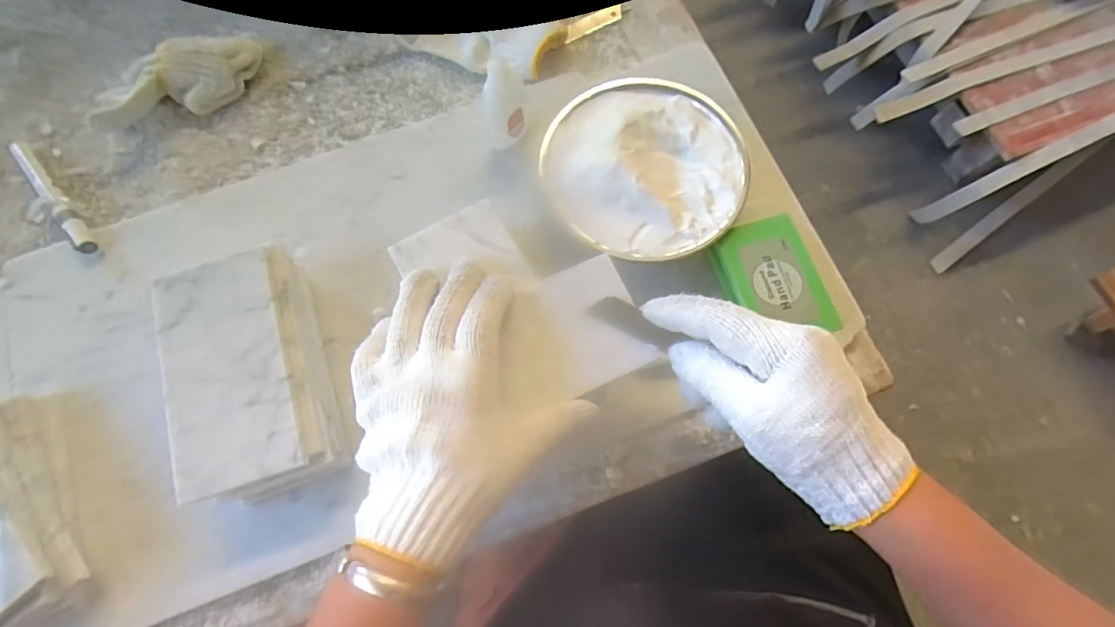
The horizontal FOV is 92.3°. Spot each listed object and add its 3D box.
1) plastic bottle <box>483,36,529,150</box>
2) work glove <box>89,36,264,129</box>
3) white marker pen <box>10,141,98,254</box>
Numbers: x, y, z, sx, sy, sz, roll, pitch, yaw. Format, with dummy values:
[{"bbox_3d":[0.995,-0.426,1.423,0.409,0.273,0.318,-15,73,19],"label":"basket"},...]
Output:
[{"bbox_3d":[-0.040,-0.159,0.405,0.031,0.083,0.038,-2,73,-2],"label":"plastic bottle"},{"bbox_3d":[-0.319,-0.196,0.449,0.140,0.036,0.061,-27,73,-6],"label":"work glove"},{"bbox_3d":[-0.408,-0.095,0.429,0.140,0.016,0.014,44,77,11],"label":"white marker pen"}]

